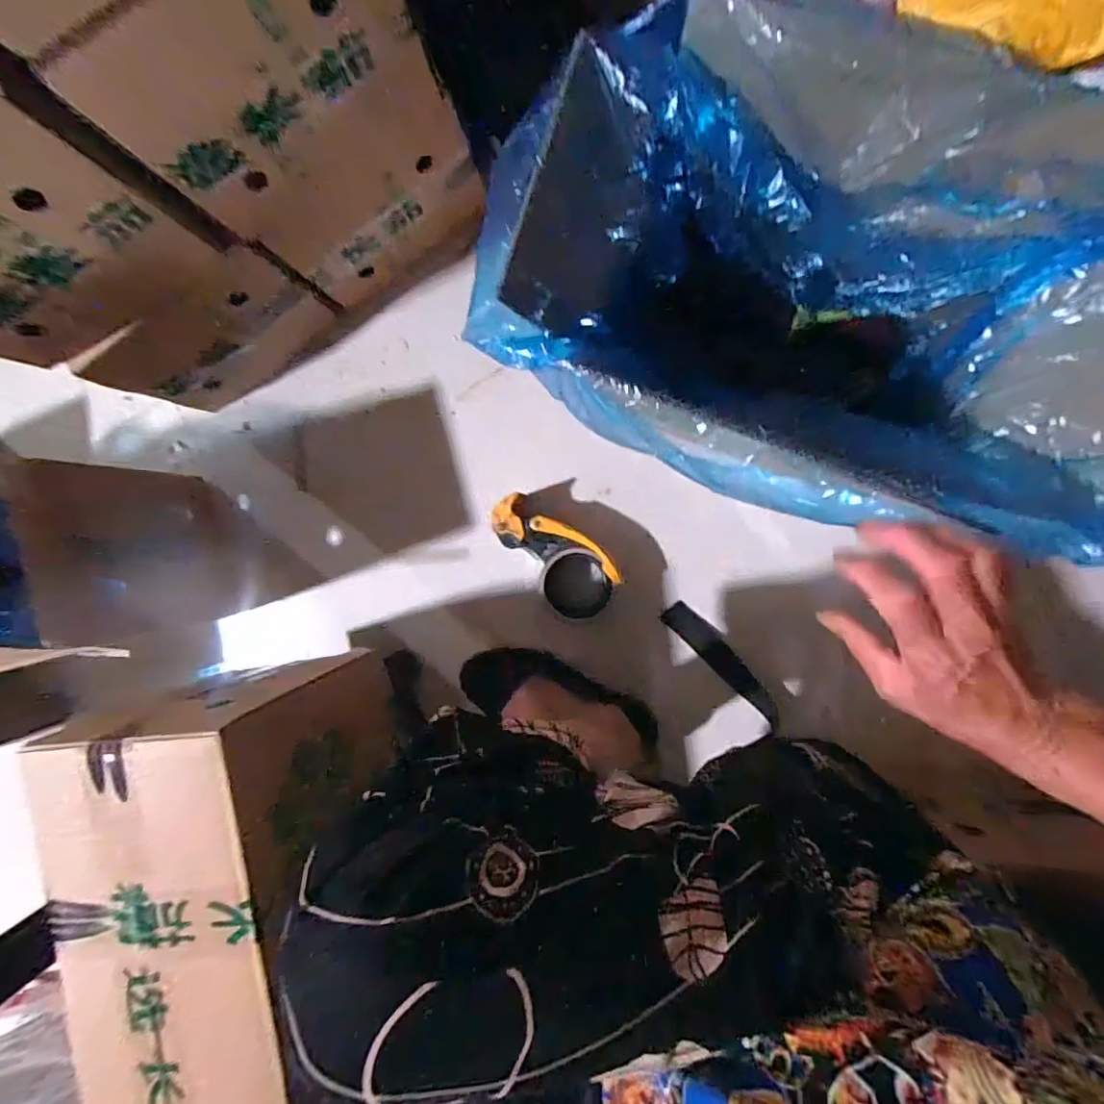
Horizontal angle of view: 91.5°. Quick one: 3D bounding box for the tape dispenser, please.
[{"bbox_3d":[-0.001,0.010,0.609,0.159,0.062,0.086,39,95,2],"label":"tape dispenser"}]

